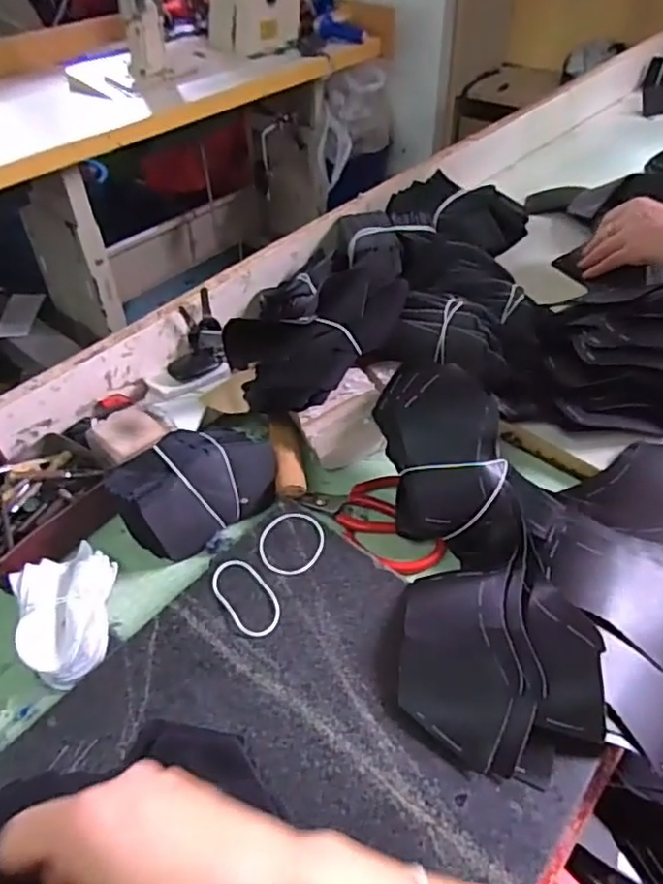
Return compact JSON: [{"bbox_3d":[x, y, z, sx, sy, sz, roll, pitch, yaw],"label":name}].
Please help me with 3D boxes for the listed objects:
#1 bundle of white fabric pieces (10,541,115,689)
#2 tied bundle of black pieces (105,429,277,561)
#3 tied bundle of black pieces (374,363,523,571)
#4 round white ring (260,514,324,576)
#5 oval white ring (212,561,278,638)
[{"bbox_3d":[-0.195,0.133,0.469,0.072,0.038,0.103,-19,48,-15],"label":"bundle of white fabric pieces"},{"bbox_3d":[-0.113,0.037,0.527,0.134,0.070,0.075,-24,49,-18],"label":"tied bundle of black pieces"},{"bbox_3d":[0.095,0.021,0.514,0.097,0.060,0.186,-10,86,10],"label":"tied bundle of black pieces"},{"bbox_3d":[-0.032,0.082,0.505,0.051,0.005,0.061,9,47,12],"label":"round white ring"},{"bbox_3d":[-0.065,0.116,0.470,0.035,0.004,0.071,-29,51,-23],"label":"oval white ring"}]

